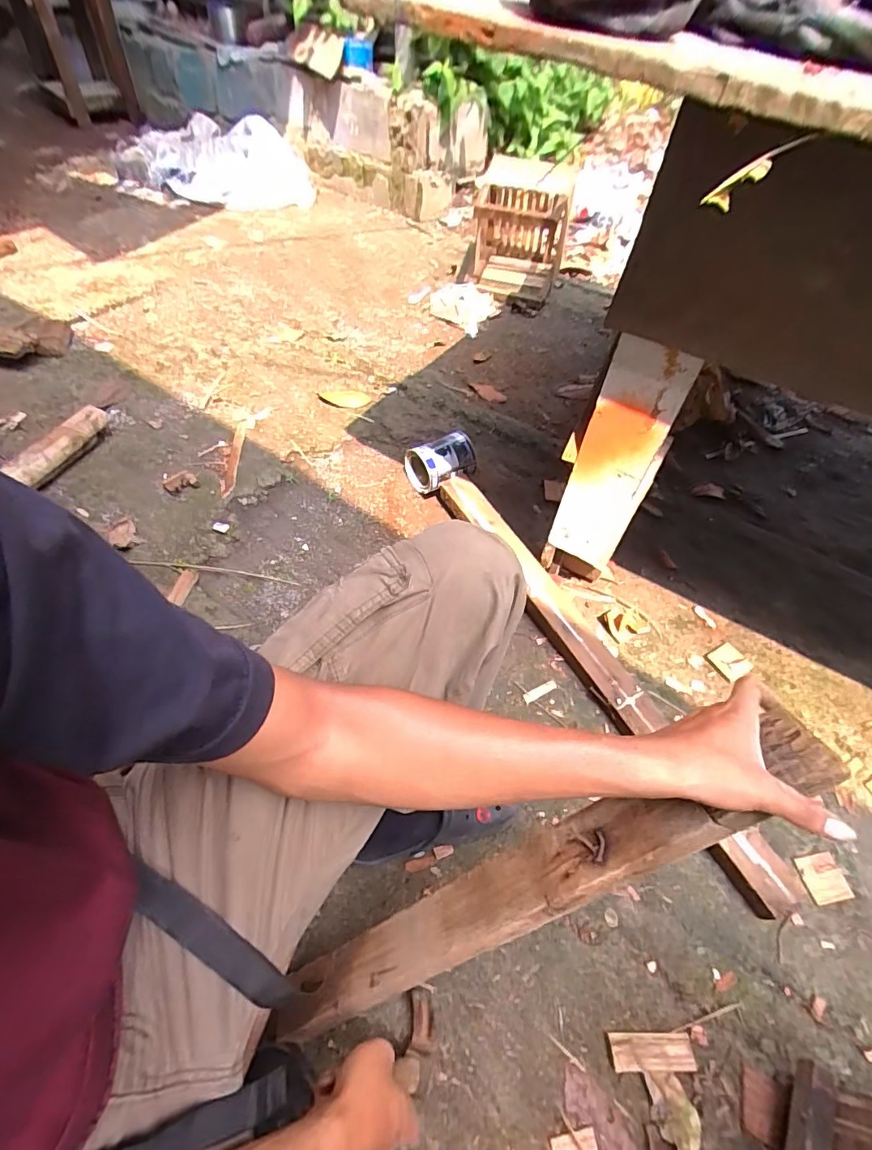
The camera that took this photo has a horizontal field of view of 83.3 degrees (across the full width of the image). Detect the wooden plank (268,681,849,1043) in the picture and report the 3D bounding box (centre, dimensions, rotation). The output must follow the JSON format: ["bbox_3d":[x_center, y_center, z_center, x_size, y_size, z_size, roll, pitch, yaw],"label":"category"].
[{"bbox_3d":[0.048,0.310,0.458,0.623,0.031,0.064,-39,57,18],"label":"wooden plank"}]

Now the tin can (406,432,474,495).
[{"bbox_3d":[0.015,-0.256,1.120,0.133,0.094,0.118,-26,60,-22],"label":"tin can"}]

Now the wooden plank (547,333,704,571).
[{"bbox_3d":[0.265,-0.161,0.749,0.107,0.383,0.015,25,56,14],"label":"wooden plank"}]

